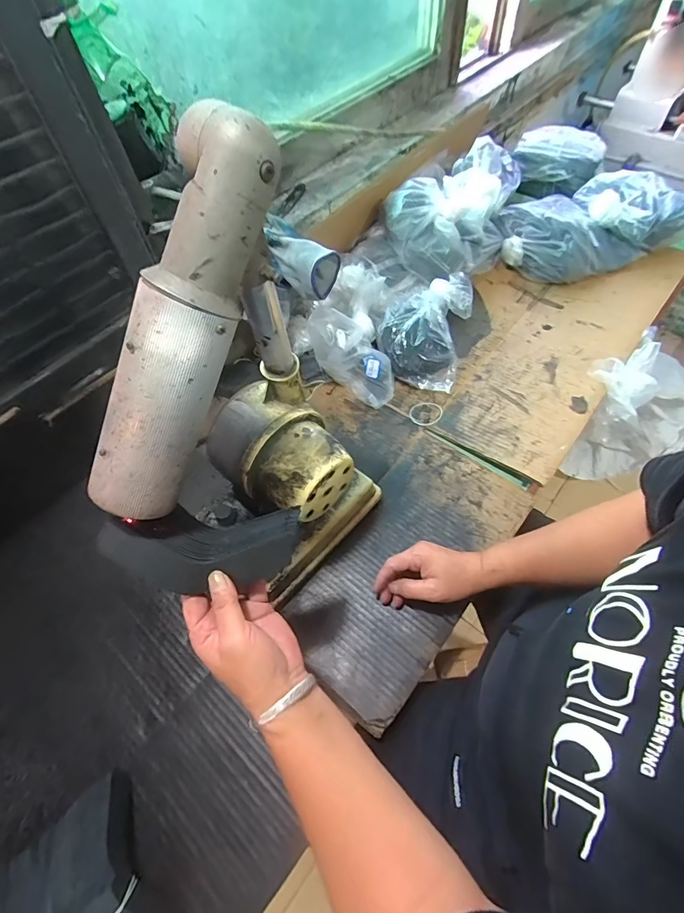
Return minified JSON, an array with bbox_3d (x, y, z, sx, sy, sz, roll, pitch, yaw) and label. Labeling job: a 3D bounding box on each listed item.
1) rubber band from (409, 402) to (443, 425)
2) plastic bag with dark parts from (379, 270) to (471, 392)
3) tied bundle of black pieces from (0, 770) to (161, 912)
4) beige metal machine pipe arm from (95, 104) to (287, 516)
[{"bbox_3d":[0.140,-0.071,0.697,0.056,0.004,0.047,-9,56,1],"label":"rubber band"},{"bbox_3d":[0.144,-0.222,0.733,0.145,0.093,0.187,17,61,13],"label":"plastic bag with dark parts"},{"bbox_3d":[-0.234,0.405,0.383,0.117,0.071,0.152,-39,64,-19],"label":"tied bundle of black pieces"},{"bbox_3d":[-0.106,-0.077,0.279,0.053,0.059,0.267,31,108,20],"label":"beige metal machine pipe arm"}]

